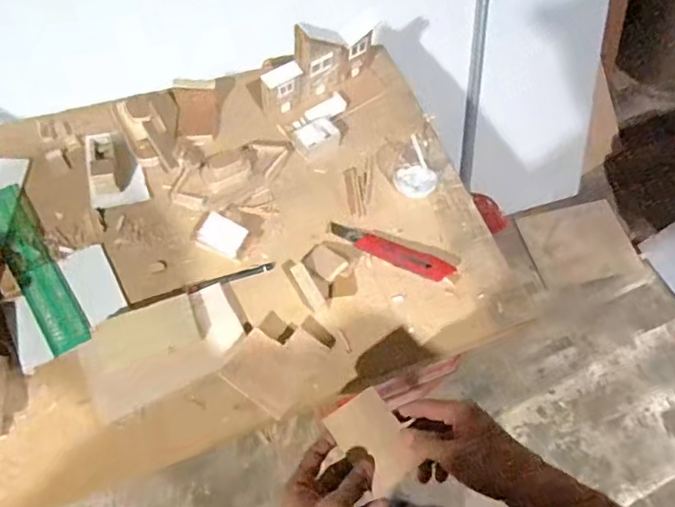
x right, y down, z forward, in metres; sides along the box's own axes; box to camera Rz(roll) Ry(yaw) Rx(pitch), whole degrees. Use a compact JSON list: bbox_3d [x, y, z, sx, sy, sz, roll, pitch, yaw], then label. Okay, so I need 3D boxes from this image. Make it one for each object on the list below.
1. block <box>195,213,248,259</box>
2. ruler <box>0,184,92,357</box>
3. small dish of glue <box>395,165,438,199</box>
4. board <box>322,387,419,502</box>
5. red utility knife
[{"bbox_3d":[-0.148,-0.021,0.669,0.054,0.030,0.042,24,64,8],"label":"block"},{"bbox_3d":[-0.378,0.014,0.643,0.051,0.005,0.246,-28,70,-25],"label":"ruler"},{"bbox_3d":[0.115,-0.104,0.763,0.058,0.021,0.049,20,64,6],"label":"small dish of glue"},{"bbox_3d":[0.036,0.181,0.501,0.059,0.005,0.088,-34,63,-8],"label":"board"},{"bbox_3d":[0.072,-0.004,0.703,0.173,0.025,0.028,26,64,9],"label":"red utility knife"}]

